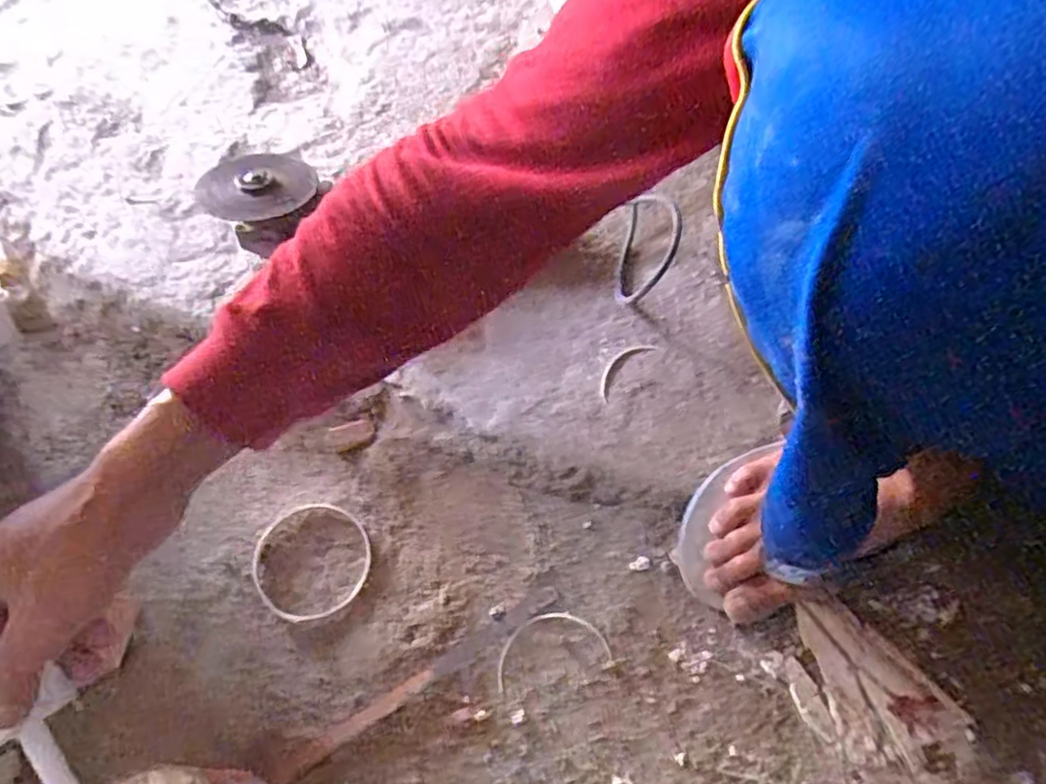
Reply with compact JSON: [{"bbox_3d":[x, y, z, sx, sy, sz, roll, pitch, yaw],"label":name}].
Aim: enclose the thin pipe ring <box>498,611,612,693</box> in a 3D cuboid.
[{"bbox_3d":[0.019,0.184,0.506,0.083,0.004,0.043,-14,63,-5],"label":"thin pipe ring"}]

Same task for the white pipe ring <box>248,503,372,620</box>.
[{"bbox_3d":[-0.164,0.131,0.540,0.090,0.006,0.090,-1,63,1],"label":"white pipe ring"}]

